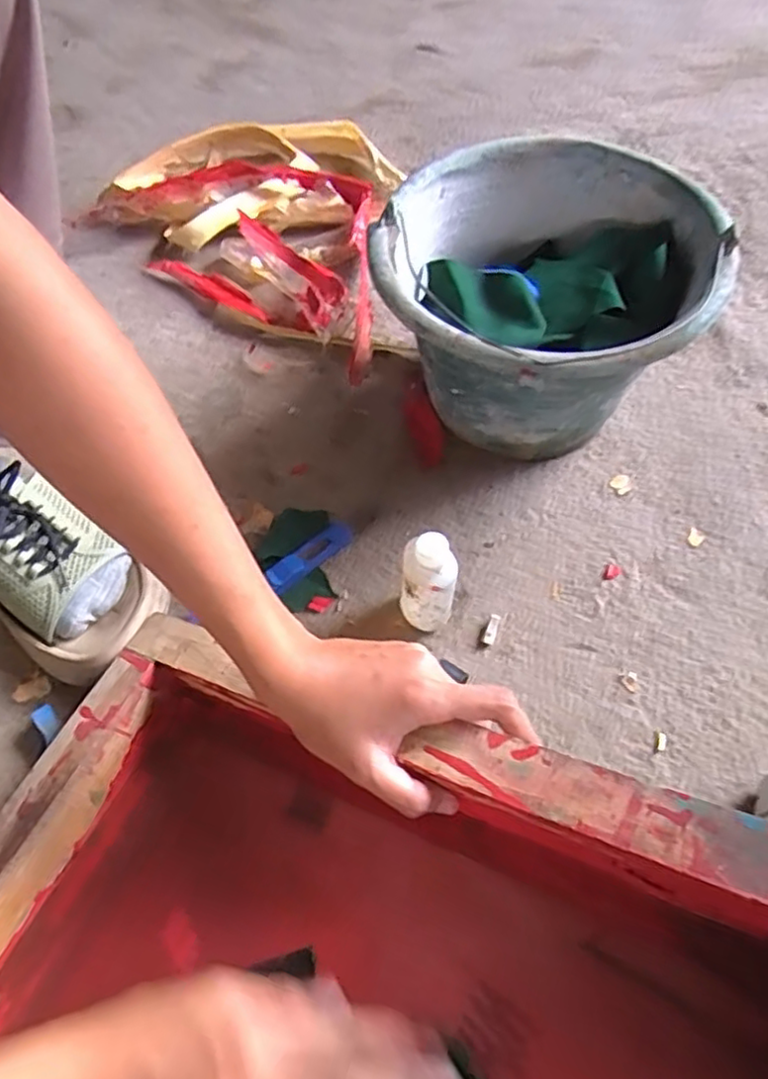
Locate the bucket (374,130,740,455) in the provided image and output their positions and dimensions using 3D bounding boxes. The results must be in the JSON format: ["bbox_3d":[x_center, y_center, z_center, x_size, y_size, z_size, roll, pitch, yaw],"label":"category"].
[{"bbox_3d":[0.114,-0.170,0.516,0.234,0.160,0.246,-1,59,1],"label":"bucket"}]

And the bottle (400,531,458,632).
[{"bbox_3d":[0.028,0.033,0.431,0.034,0.095,0.030,2,59,2],"label":"bottle"}]

